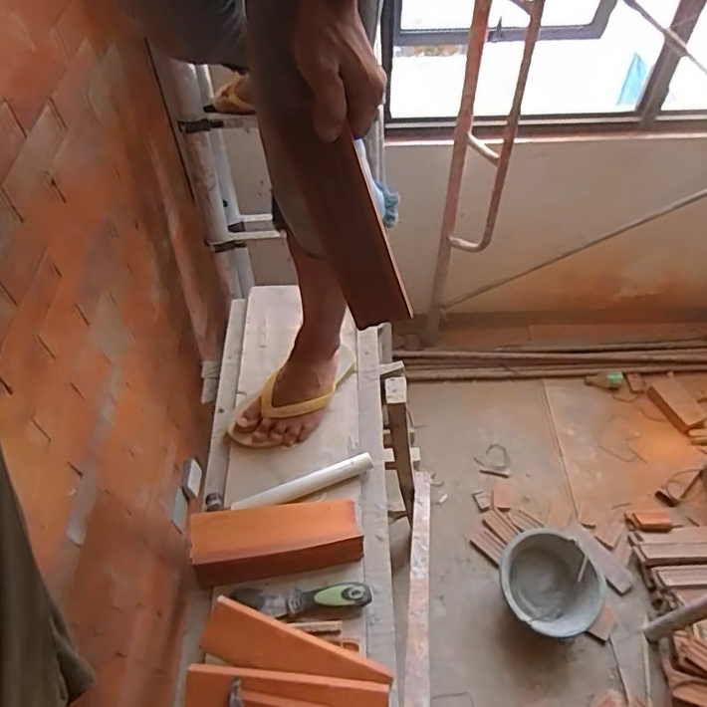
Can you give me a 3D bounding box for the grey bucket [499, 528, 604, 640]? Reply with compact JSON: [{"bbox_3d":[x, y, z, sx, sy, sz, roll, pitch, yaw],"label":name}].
[{"bbox_3d":[0.543,0.657,1.576,0.267,0.208,0.242,33,61,23],"label":"grey bucket"}]

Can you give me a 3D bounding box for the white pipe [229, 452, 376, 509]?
[{"bbox_3d":[-0.074,0.196,0.834,0.210,0.022,0.027,-18,55,-12],"label":"white pipe"}]

